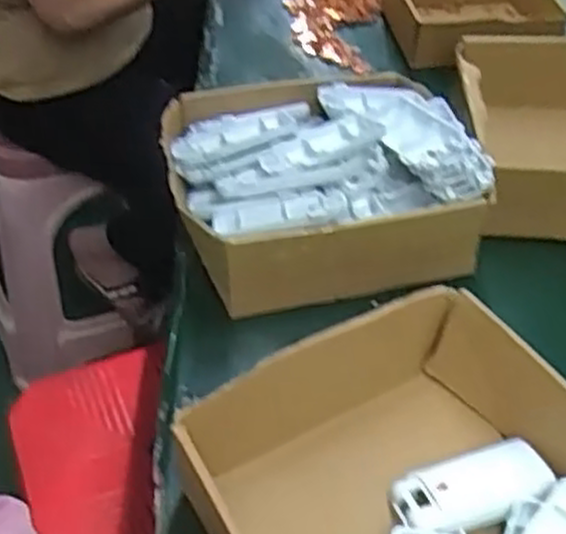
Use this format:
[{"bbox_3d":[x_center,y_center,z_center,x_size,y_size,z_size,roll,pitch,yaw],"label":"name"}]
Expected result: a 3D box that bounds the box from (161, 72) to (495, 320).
[{"bbox_3d":[0.026,-0.075,0.621,0.218,0.075,0.205,-12,47,-12],"label":"box"}]

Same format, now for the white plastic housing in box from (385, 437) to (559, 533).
[{"bbox_3d":[0.109,0.127,0.460,0.088,0.015,0.043,-13,47,-13],"label":"white plastic housing in box"}]

